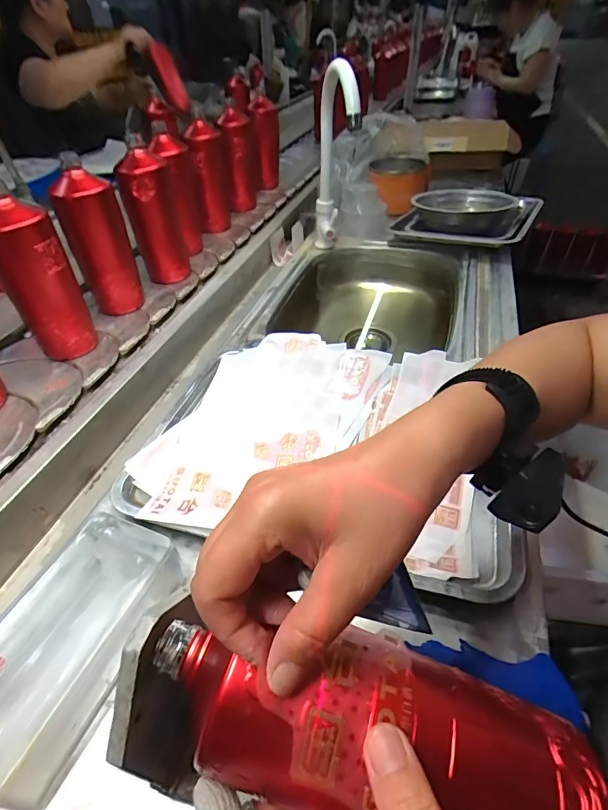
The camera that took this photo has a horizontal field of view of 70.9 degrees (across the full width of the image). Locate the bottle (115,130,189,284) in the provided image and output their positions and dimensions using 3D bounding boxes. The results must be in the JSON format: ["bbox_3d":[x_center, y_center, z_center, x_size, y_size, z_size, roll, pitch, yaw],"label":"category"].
[{"bbox_3d":[-0.243,-0.305,0.698,0.066,0.192,0.077,22,47,20],"label":"bottle"}]

